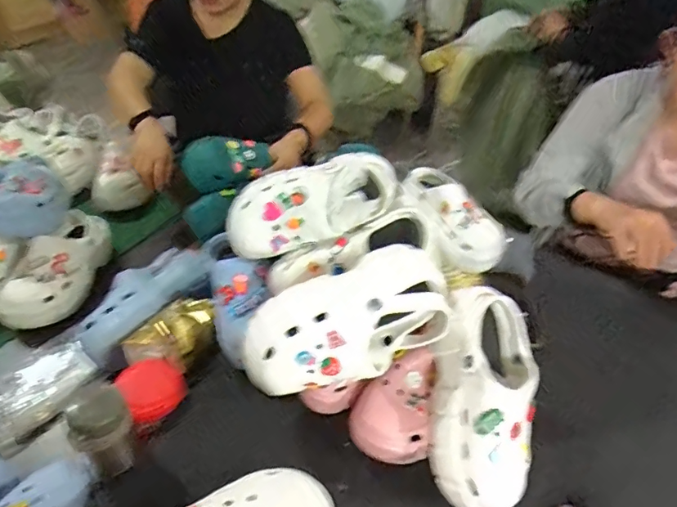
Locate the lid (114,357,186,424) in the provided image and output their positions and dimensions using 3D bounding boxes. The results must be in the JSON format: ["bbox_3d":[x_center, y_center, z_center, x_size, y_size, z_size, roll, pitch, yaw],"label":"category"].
[{"bbox_3d":[-0.258,0.187,0.663,0.084,0.022,0.084,13,51,-16],"label":"lid"}]

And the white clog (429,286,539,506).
[{"bbox_3d":[0.172,0.166,0.559,0.117,0.078,0.254,7,76,3],"label":"white clog"}]

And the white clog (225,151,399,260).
[{"bbox_3d":[-0.037,-0.074,0.698,0.257,0.093,0.104,-19,45,-2],"label":"white clog"}]

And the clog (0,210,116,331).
[{"bbox_3d":[-0.530,0.026,0.914,0.108,0.108,0.248,2,42,-1],"label":"clog"}]

